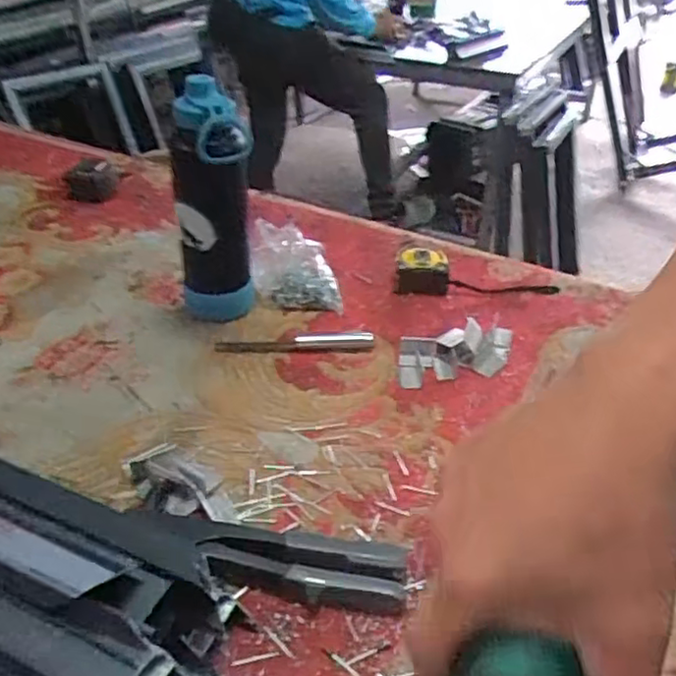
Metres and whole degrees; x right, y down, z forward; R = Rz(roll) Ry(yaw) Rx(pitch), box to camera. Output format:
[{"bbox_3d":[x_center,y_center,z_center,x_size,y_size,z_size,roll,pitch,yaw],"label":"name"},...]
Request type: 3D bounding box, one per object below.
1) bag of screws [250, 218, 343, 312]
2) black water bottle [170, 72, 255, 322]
[{"bbox_3d":[-0.057,-0.096,0.910,0.116,0.091,0.093,-6,36,-13],"label":"bag of screws"},{"bbox_3d":[-0.150,-0.154,0.815,0.087,0.294,0.070,-6,36,-12],"label":"black water bottle"}]

